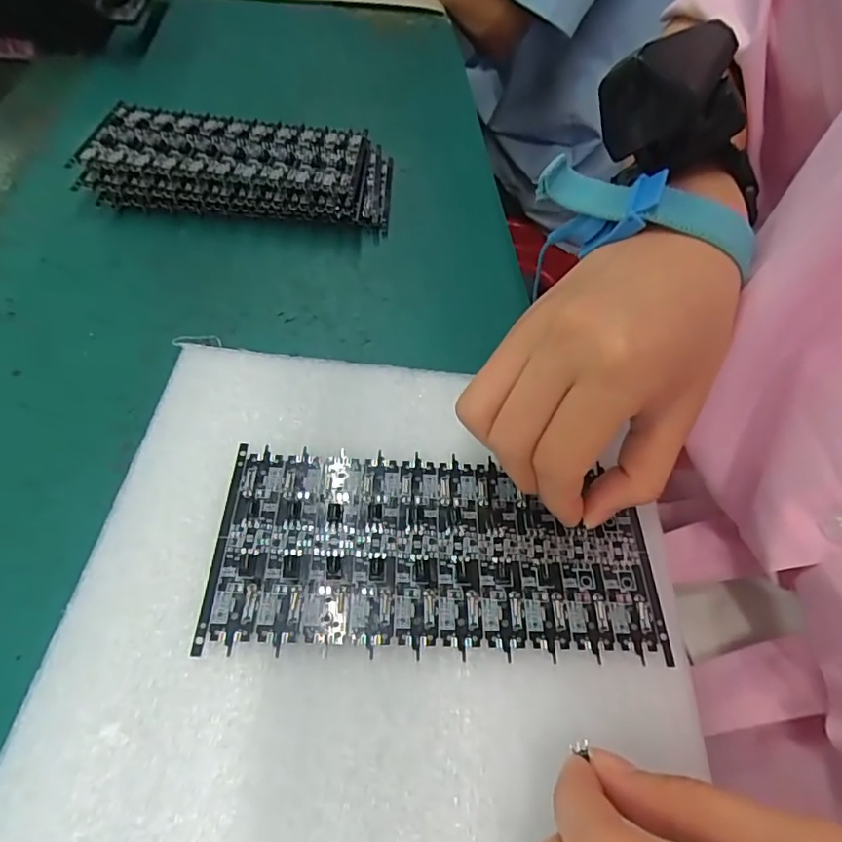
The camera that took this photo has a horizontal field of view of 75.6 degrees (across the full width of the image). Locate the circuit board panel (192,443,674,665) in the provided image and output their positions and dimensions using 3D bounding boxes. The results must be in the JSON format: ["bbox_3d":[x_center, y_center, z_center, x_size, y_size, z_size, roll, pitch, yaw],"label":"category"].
[{"bbox_3d":[0.006,0.050,0.207,0.163,0.004,0.075,7,54,-1],"label":"circuit board panel"}]

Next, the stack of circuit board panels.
[{"bbox_3d":[-0.110,-0.158,0.340,0.178,0.027,0.079,3,54,-3],"label":"stack of circuit board panels"}]

